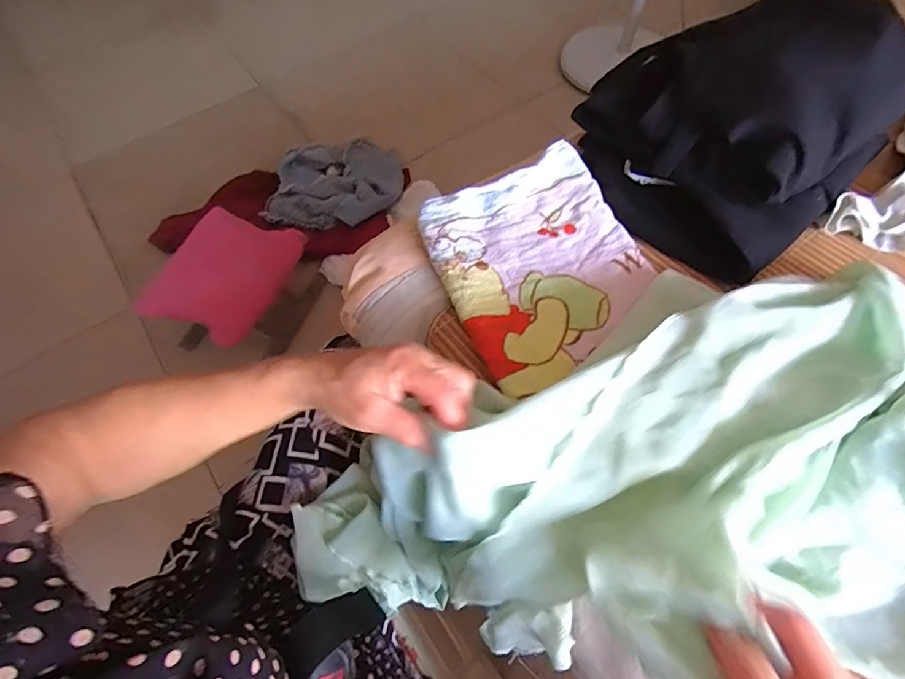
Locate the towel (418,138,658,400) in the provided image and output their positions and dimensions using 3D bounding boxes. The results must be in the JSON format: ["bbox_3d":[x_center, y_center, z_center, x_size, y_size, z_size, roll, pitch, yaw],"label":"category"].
[{"bbox_3d":[0.089,-0.083,0.460,0.193,0.027,0.232,-23,64,-8],"label":"towel"}]

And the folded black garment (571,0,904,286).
[{"bbox_3d":[0.306,-0.221,0.491,0.264,0.147,0.276,-22,63,-8],"label":"folded black garment"}]

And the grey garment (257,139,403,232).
[{"bbox_3d":[-0.289,-0.407,1.150,0.301,0.077,0.300,0,63,3],"label":"grey garment"}]

